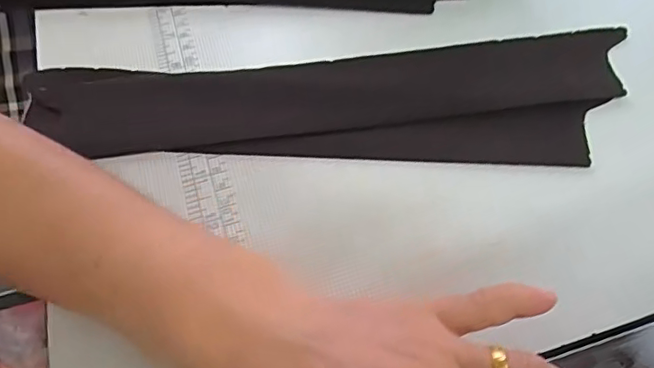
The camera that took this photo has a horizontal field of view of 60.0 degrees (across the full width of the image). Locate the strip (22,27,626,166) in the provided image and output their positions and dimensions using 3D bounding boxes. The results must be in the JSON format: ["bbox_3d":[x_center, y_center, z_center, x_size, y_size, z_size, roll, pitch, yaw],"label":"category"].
[{"bbox_3d":[-0.002,-0.041,0.289,0.301,0.006,0.080,-4,57,1],"label":"strip"}]

